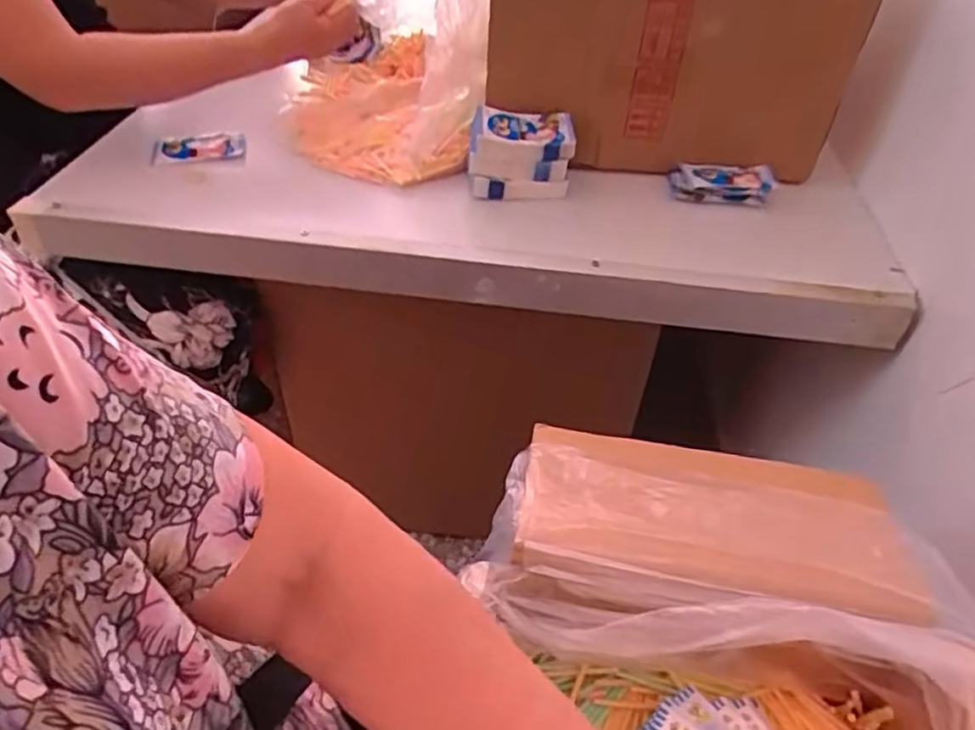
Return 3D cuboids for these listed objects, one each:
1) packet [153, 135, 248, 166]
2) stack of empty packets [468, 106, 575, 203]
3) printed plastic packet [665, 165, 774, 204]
[{"bbox_3d":[-0.329,-0.248,0.767,0.101,0.014,0.048,-2,44,-5],"label":"packet"},{"bbox_3d":[0.033,-0.218,0.706,0.102,0.084,0.049,-1,43,-4],"label":"stack of empty packets"},{"bbox_3d":[0.255,-0.197,0.730,0.106,0.029,0.048,1,43,-1],"label":"printed plastic packet"}]

